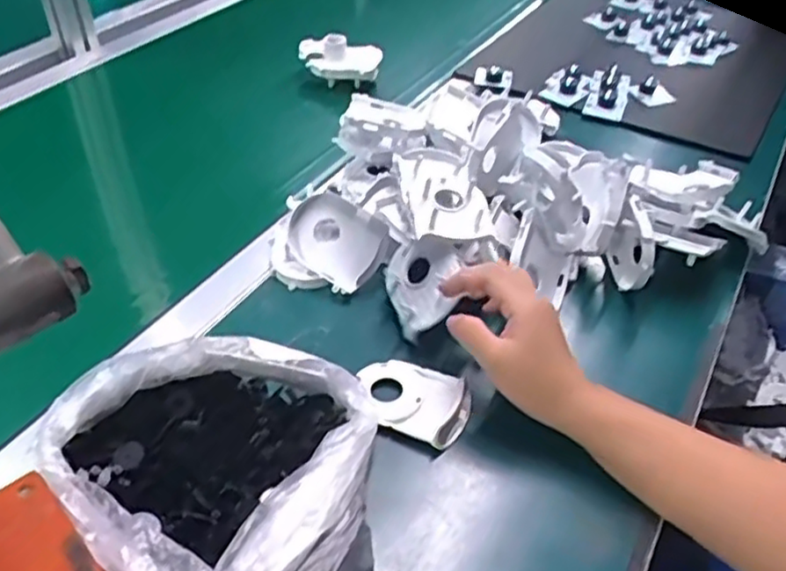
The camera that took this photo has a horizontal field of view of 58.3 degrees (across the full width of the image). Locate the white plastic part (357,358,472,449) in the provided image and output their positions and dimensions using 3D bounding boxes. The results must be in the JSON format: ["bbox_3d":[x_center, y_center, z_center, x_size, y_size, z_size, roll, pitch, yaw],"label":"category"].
[{"bbox_3d":[0.013,0.082,0.504,0.083,0.020,0.057,16,43,15],"label":"white plastic part"}]

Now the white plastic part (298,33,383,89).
[{"bbox_3d":[-0.066,-0.281,0.860,0.106,0.053,0.048,4,41,1],"label":"white plastic part"}]

